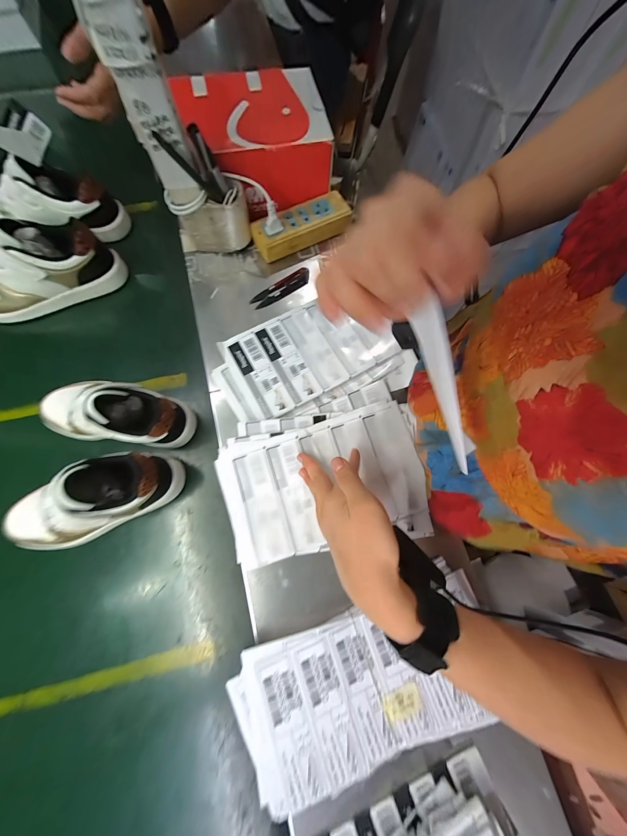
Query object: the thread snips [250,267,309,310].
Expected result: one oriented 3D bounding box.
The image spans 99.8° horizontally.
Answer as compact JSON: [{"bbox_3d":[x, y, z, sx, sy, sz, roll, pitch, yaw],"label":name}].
[{"bbox_3d":[-0.050,-0.200,0.409,0.099,0.006,0.030,-30,79,-10],"label":"thread snips"}]

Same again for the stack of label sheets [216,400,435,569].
[{"bbox_3d":[0.016,0.081,0.328,0.247,0.021,0.156,-14,75,-2],"label":"stack of label sheets"}]

